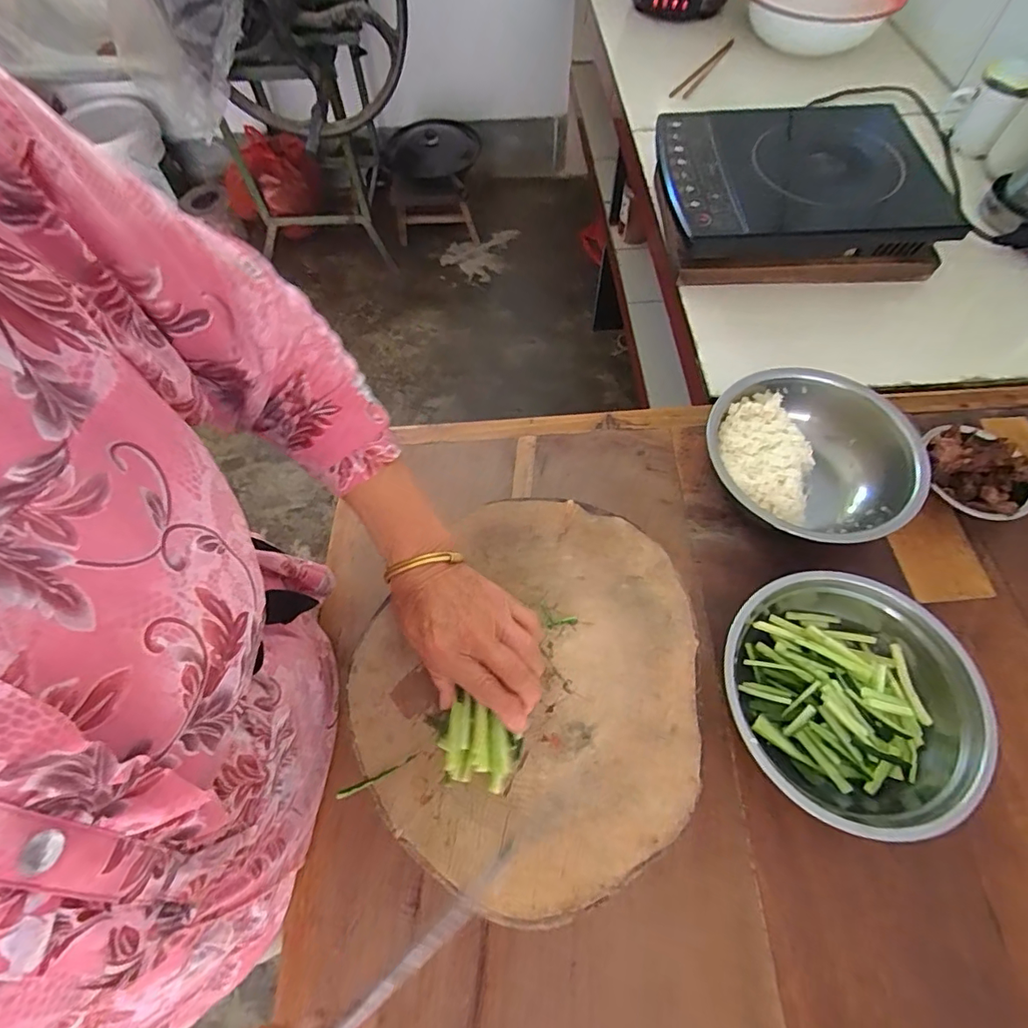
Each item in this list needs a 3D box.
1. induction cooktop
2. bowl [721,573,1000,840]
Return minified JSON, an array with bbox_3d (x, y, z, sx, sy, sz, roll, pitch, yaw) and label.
[{"bbox_3d":[0.383,-0.467,0.708,0.351,0.062,0.296,-2,62,1],"label":"induction cooktop"},{"bbox_3d":[0.287,0.157,0.434,0.178,0.072,0.193,-1,63,2],"label":"bowl"}]

